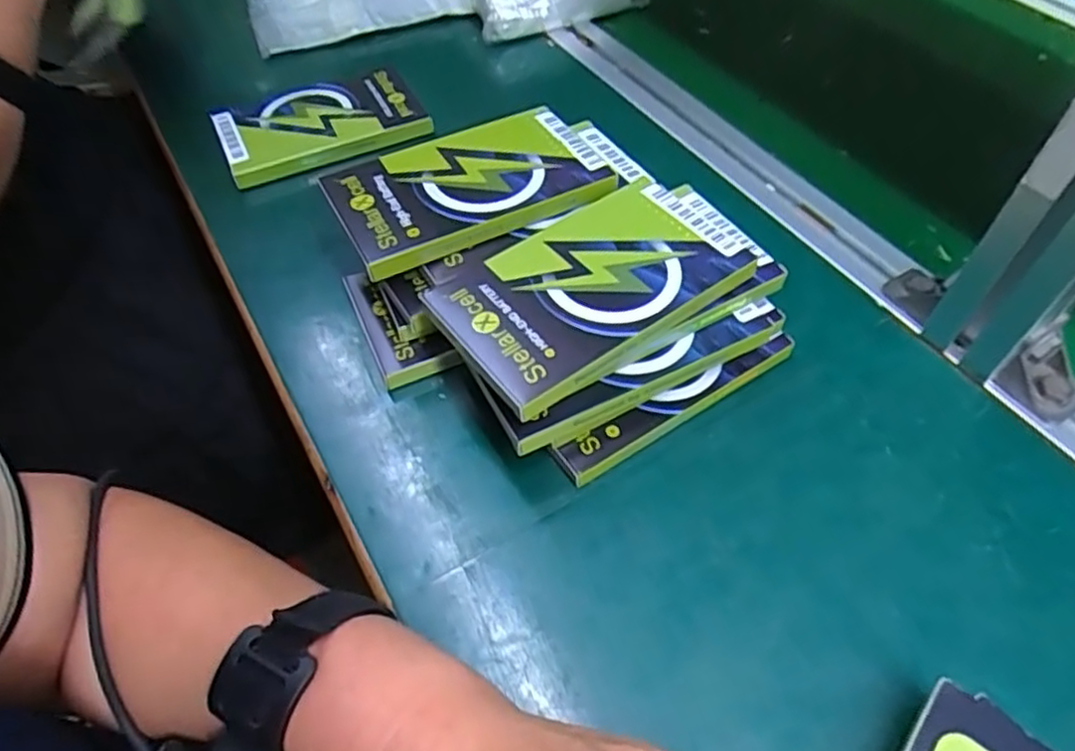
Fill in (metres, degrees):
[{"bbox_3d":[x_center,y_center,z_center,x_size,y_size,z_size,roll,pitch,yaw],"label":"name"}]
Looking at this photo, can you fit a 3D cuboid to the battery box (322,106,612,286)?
[{"bbox_3d":[-0.036,-0.100,0.357,0.134,0.010,0.082,-27,56,-16],"label":"battery box"}]

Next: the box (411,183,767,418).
[{"bbox_3d":[0.024,-0.042,0.319,0.135,0.013,0.081,-31,57,-18],"label":"box"}]

